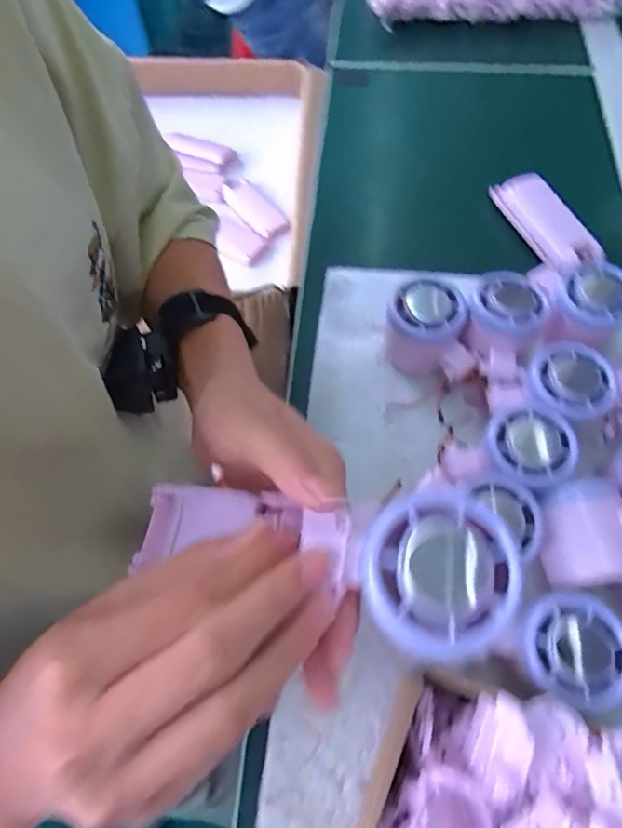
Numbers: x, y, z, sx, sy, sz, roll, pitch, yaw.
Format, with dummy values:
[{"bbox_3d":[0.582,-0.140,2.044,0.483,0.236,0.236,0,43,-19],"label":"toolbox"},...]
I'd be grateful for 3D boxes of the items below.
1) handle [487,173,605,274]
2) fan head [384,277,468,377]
[{"bbox_3d":[0.209,-0.174,0.478,0.042,0.019,0.122,-20,63,-8],"label":"handle"},{"bbox_3d":[0.083,-0.063,0.400,0.054,0.055,0.059,19,65,12],"label":"fan head"}]

